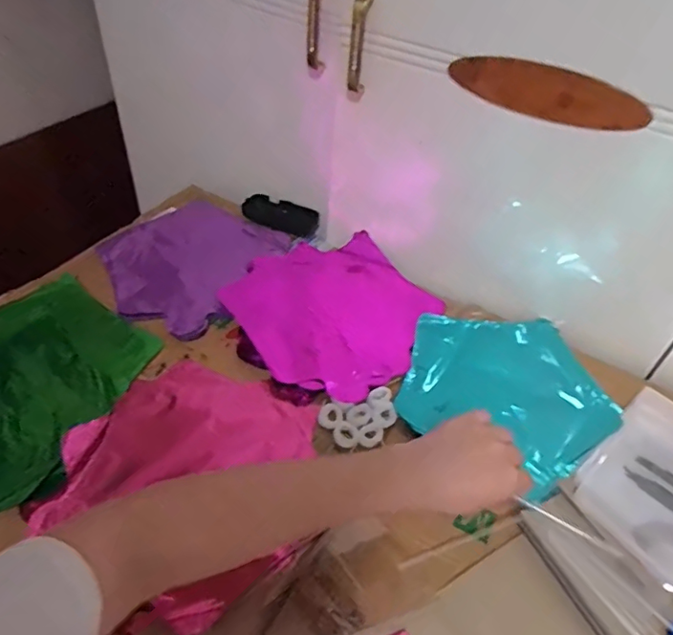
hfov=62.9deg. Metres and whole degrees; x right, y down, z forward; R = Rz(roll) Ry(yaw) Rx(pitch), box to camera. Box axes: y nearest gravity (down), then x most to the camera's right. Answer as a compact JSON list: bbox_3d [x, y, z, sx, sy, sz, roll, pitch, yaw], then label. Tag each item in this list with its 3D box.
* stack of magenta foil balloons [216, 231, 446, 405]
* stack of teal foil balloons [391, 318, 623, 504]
[{"bbox_3d":[-0.002,-0.011,0.684,0.244,0.032,0.237,36,54,25],"label":"stack of magenta foil balloons"},{"bbox_3d":[0.186,0.073,0.612,0.233,0.020,0.220,-32,57,-29],"label":"stack of teal foil balloons"}]

